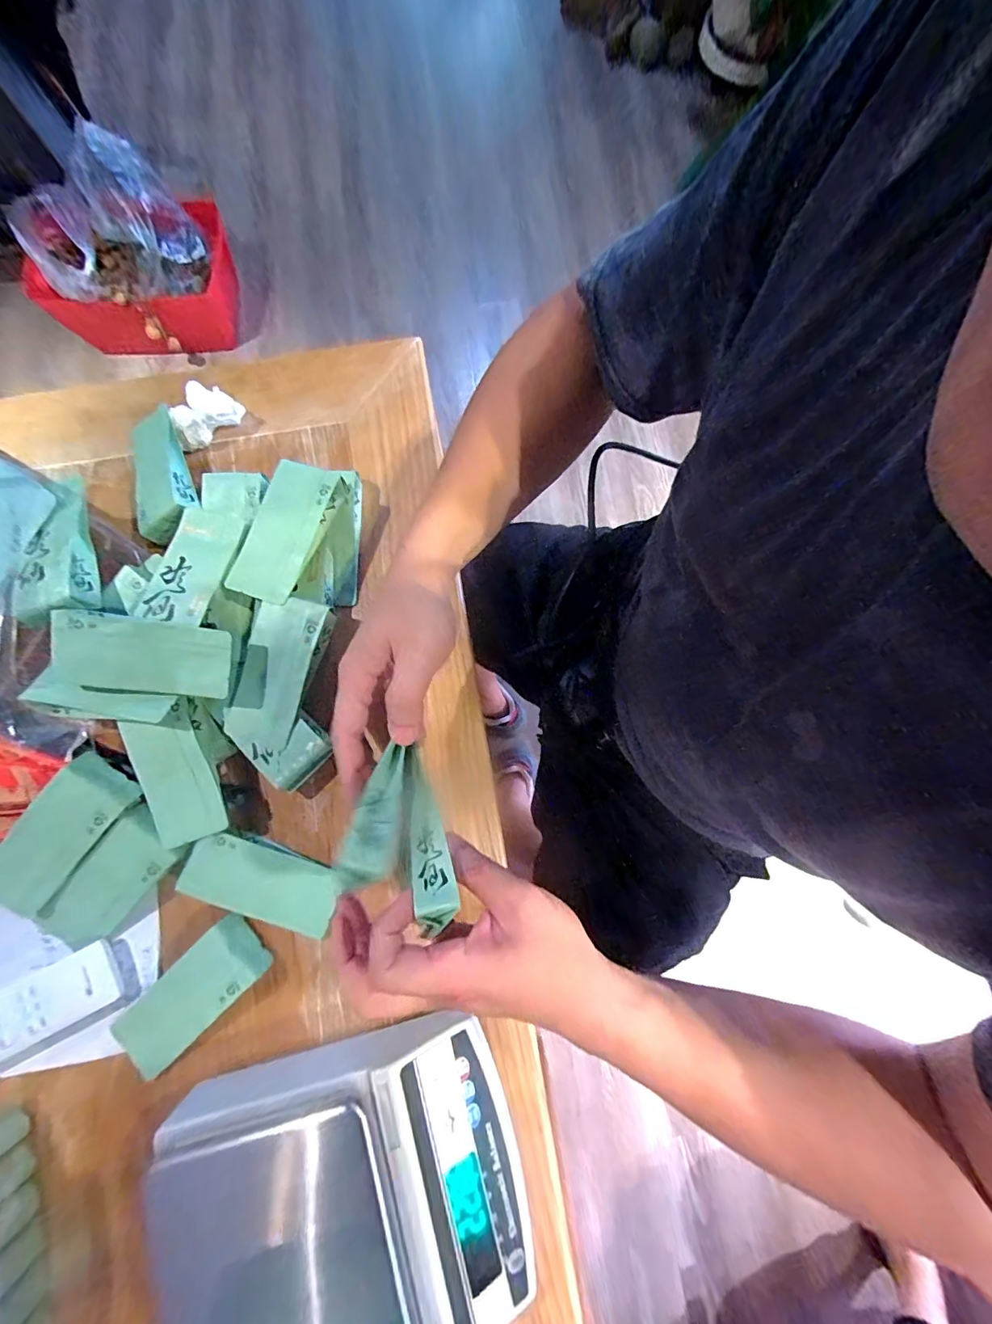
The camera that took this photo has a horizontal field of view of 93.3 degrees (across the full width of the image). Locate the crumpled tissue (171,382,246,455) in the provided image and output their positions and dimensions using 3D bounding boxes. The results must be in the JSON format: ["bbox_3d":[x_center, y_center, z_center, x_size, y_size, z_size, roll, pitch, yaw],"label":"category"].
[{"bbox_3d":[-0.302,-0.252,0.480,0.052,0.032,0.071,44,83,7],"label":"crumpled tissue"}]

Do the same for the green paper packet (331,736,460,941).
[{"bbox_3d":[-0.060,0.103,0.270,0.053,0.037,0.098,-19,80,-3],"label":"green paper packet"}]

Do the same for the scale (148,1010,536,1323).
[{"bbox_3d":[-0.109,0.388,0.335,0.248,0.081,0.193,-13,80,-2],"label":"scale"}]

